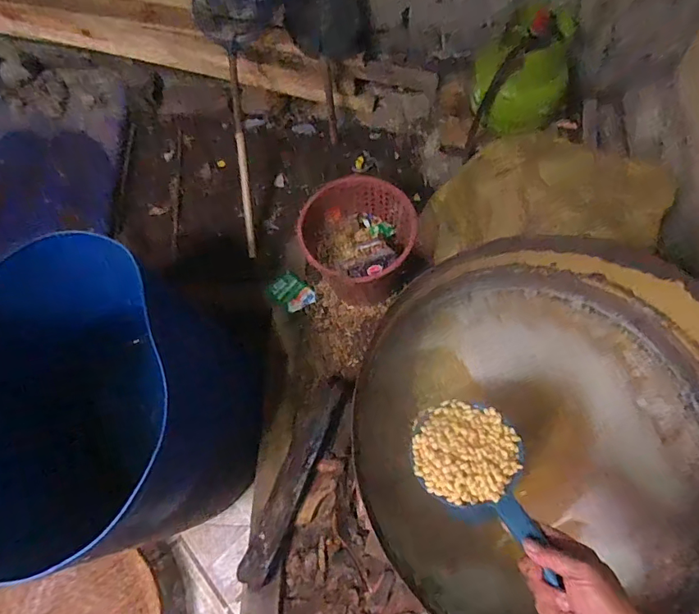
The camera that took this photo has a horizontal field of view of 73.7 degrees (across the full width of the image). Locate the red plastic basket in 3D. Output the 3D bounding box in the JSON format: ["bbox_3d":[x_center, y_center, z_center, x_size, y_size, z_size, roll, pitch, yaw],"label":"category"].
[{"bbox_3d":[0.027,-0.160,1.268,0.282,0.253,0.307,-1,66,3],"label":"red plastic basket"}]

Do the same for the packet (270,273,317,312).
[{"bbox_3d":[-0.168,-0.038,1.362,0.129,0.027,0.087,35,72,16],"label":"packet"}]

